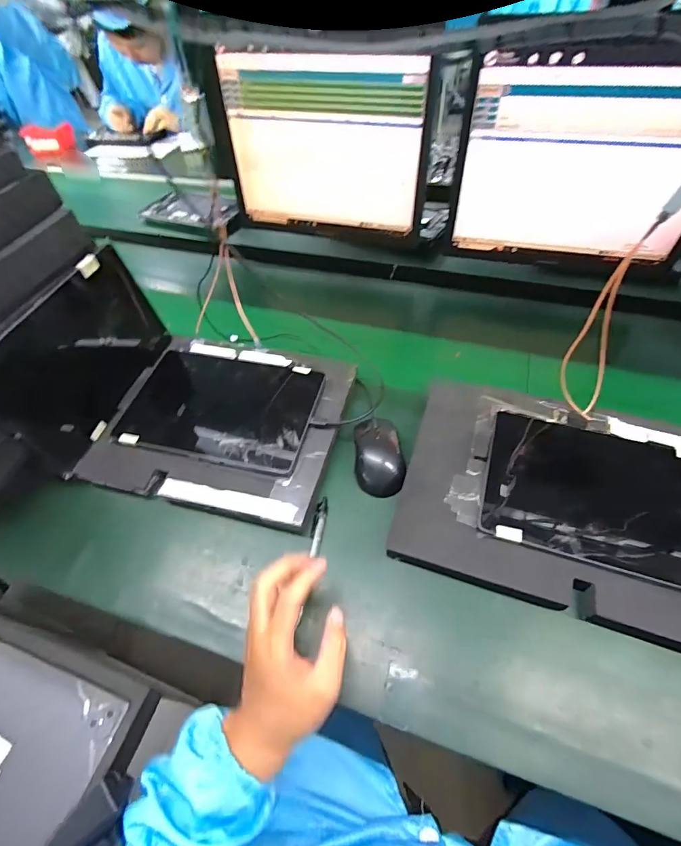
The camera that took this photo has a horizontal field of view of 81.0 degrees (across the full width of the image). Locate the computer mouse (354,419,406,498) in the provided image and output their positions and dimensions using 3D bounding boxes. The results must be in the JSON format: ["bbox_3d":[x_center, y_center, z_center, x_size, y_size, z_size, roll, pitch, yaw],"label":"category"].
[{"bbox_3d":[0.050,0.045,0.517,0.061,0.033,0.103,-1,52,3],"label":"computer mouse"}]

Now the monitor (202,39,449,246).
[{"bbox_3d":[-0.030,-0.464,0.698,0.367,0.261,0.042,11,53,12],"label":"monitor"}]

